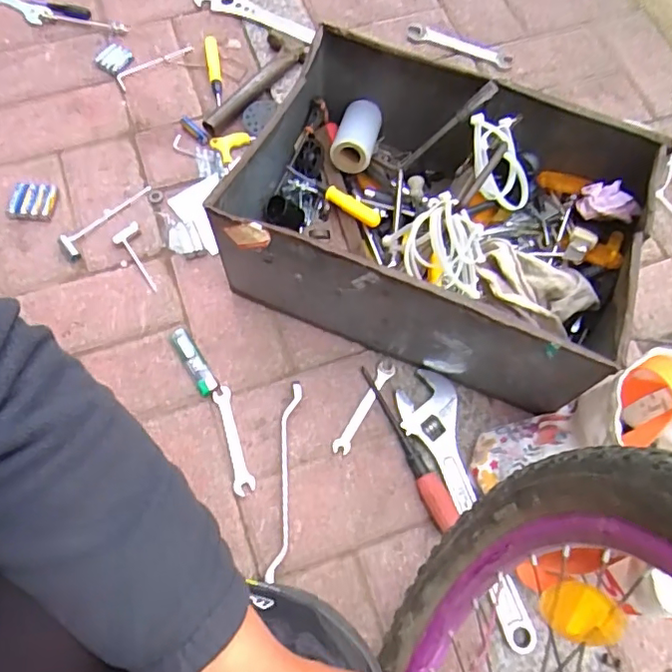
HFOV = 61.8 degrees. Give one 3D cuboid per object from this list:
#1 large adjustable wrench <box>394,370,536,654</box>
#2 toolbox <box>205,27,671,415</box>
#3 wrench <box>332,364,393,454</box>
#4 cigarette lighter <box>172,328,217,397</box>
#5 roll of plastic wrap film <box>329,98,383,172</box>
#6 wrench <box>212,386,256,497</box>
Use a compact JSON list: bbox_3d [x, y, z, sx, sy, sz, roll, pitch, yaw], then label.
[{"bbox_3d":[0.129,0.175,0.587,0.065,0.017,0.289,-13,69,-6],"label":"large adjustable wrench"},{"bbox_3d":[0.106,-0.132,0.634,0.424,0.168,0.285,21,69,7],"label":"toolbox"},{"bbox_3d":[0.032,0.083,0.641,0.019,0.007,0.117,29,70,10],"label":"wrench"},{"bbox_3d":[-0.165,0.027,0.648,0.020,0.011,0.091,-30,71,-12],"label":"cigarette lighter"},{"bbox_3d":[0.026,-0.246,0.700,0.051,0.055,0.088,14,68,5],"label":"roll of plastic wrap film"},{"bbox_3d":[-0.114,0.114,0.617,0.022,0.009,0.119,-17,69,-8],"label":"wrench"}]

